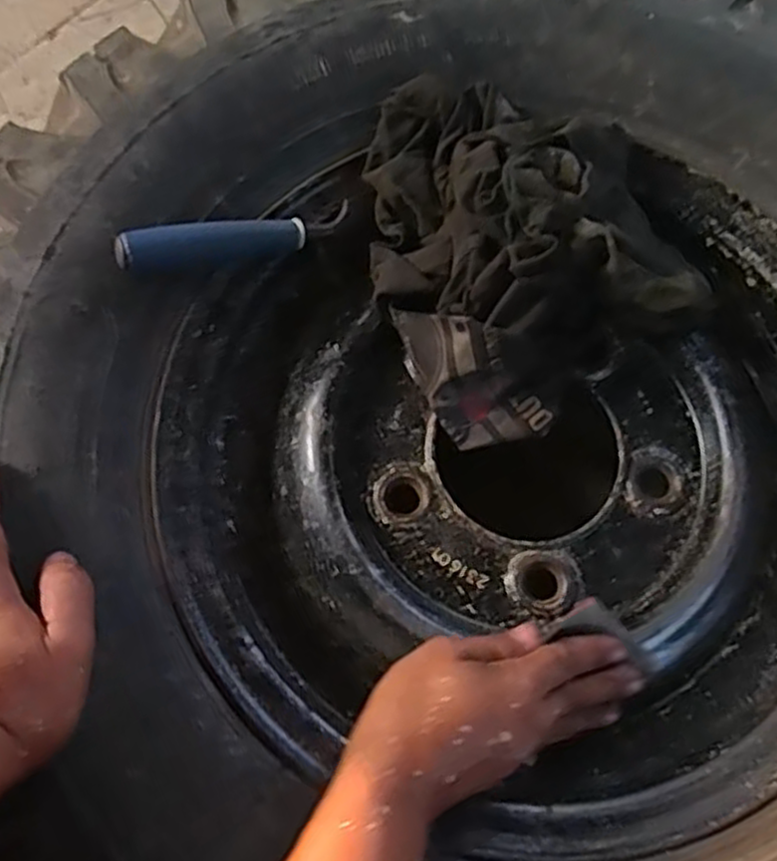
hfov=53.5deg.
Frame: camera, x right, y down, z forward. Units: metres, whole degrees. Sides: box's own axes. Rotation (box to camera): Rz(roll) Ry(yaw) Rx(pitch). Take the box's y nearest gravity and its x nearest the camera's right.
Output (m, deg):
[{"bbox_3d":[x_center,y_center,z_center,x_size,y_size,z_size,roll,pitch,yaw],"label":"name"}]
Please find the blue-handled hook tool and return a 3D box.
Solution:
[{"bbox_3d":[-0.092,-0.116,0.468,0.142,0.018,0.021,-14,72,-25],"label":"blue-handled hook tool"}]

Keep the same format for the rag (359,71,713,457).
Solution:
[{"bbox_3d":[0.076,-0.119,0.473,0.175,0.088,0.225,-16,73,-7],"label":"rag"}]

